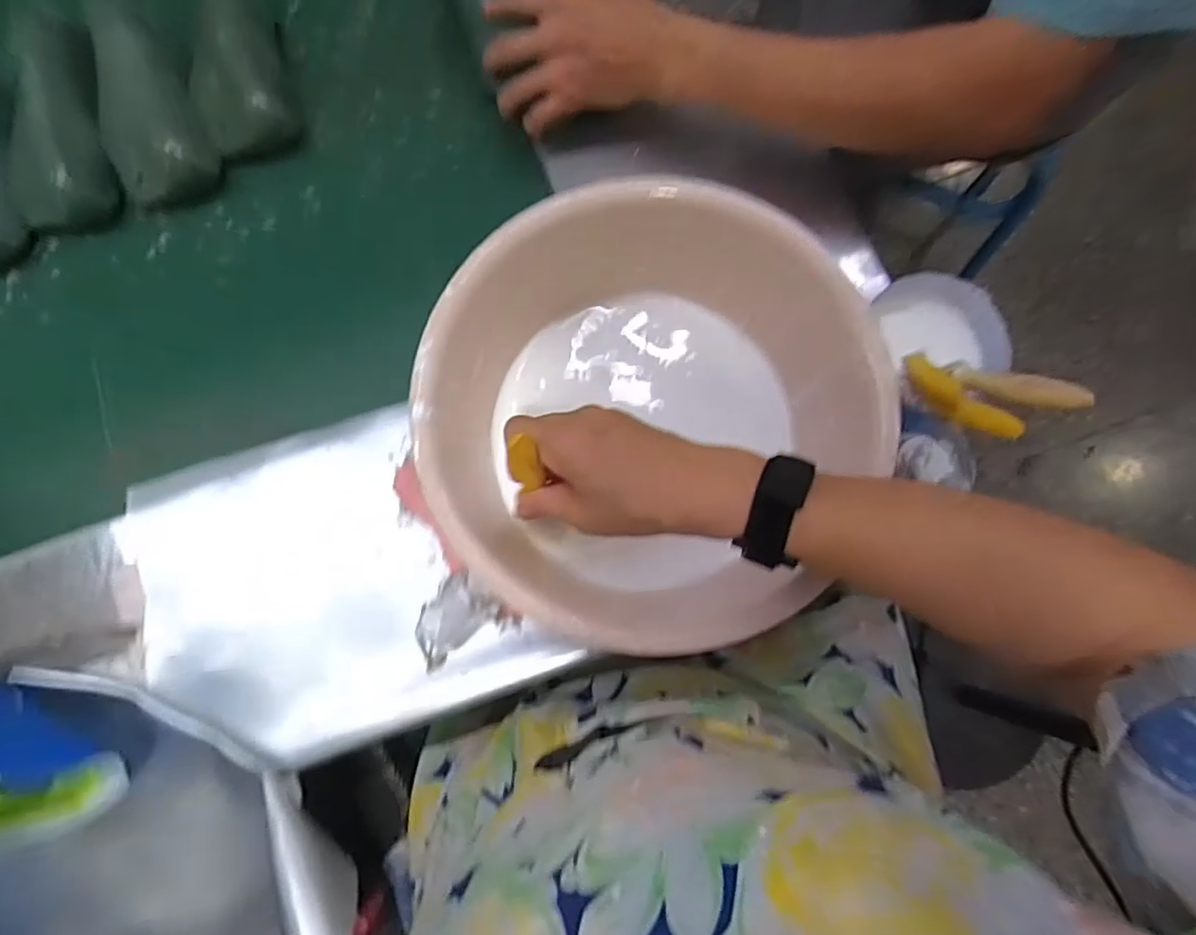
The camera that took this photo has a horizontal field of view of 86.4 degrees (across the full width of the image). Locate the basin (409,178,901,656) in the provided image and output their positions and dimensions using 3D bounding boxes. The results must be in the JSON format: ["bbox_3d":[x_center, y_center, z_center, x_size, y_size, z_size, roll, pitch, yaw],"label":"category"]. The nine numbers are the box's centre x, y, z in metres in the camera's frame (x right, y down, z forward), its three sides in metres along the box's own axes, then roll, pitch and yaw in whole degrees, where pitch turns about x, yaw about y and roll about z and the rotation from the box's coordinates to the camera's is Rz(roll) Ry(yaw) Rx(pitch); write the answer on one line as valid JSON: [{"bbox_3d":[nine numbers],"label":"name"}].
[{"bbox_3d":[0.026,-0.031,0.457,0.290,0.152,0.285,0,79,0],"label":"basin"}]

